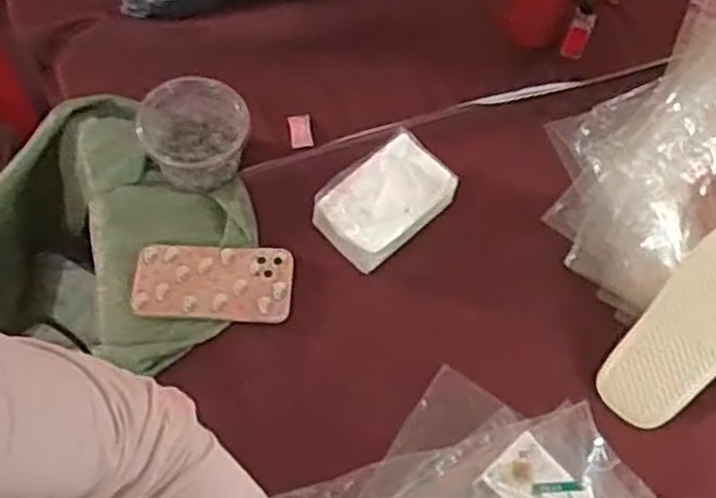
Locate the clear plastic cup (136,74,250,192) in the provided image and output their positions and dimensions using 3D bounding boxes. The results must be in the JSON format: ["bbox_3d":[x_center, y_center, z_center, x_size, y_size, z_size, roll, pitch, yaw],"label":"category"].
[{"bbox_3d":[-0.176,-0.126,0.839,0.110,0.075,0.107,0,64,-1],"label":"clear plastic cup"}]

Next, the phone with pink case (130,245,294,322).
[{"bbox_3d":[-0.151,0.035,0.809,0.163,0.010,0.082,2,64,0],"label":"phone with pink case"}]

